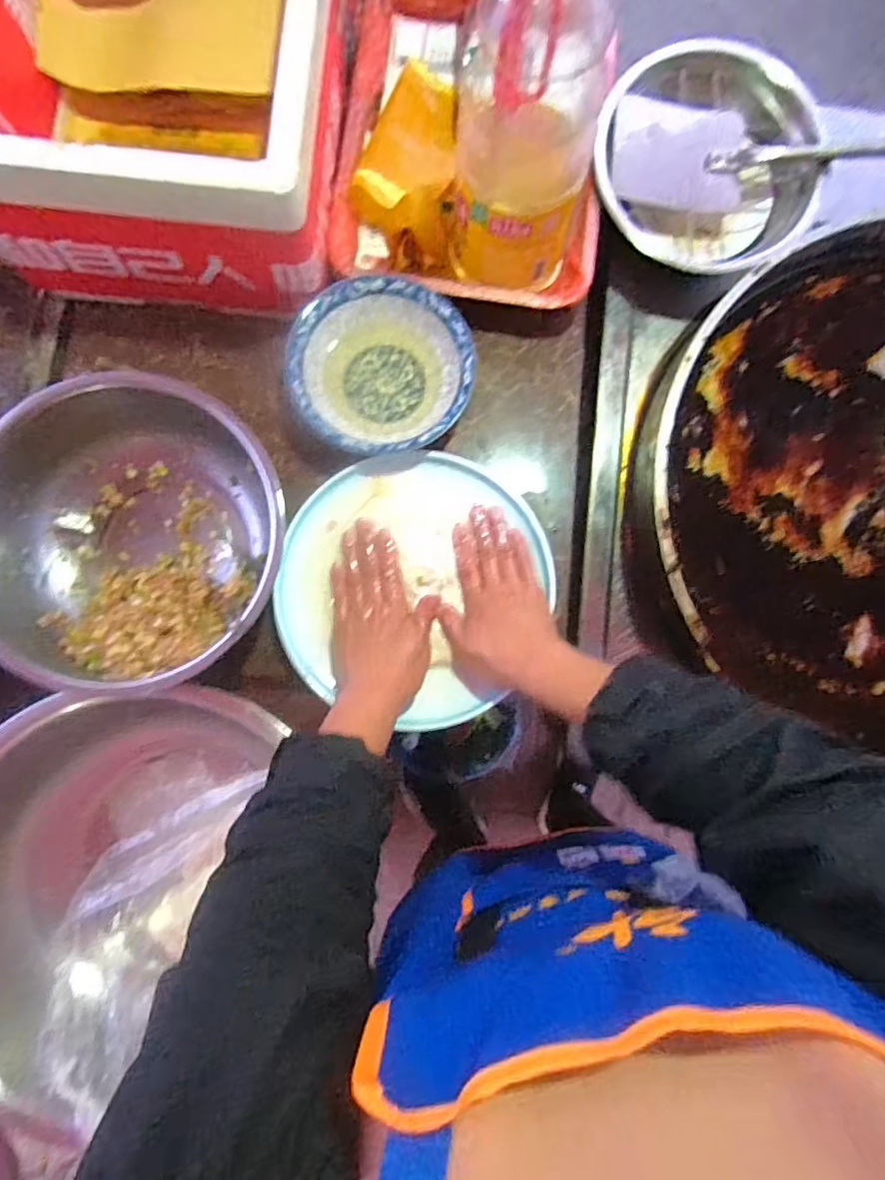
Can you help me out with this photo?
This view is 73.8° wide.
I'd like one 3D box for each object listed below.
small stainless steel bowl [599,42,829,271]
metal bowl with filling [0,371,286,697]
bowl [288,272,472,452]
[{"bbox_3d":[0.265,-0.432,0.605,0.218,0.070,0.209,0,85,-3],"label":"small stainless steel bowl"},{"bbox_3d":[-0.268,-0.049,0.526,0.253,0.108,0.253,0,90,-2],"label":"metal bowl with filling"},{"bbox_3d":[-0.057,-0.212,0.565,0.168,0.056,0.166,0,85,-3],"label":"bowl"}]

